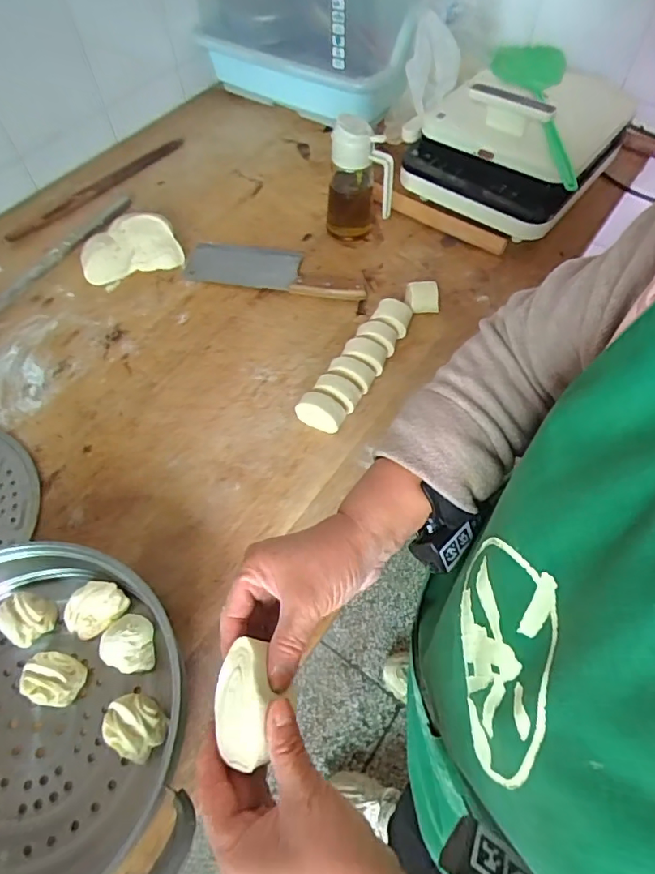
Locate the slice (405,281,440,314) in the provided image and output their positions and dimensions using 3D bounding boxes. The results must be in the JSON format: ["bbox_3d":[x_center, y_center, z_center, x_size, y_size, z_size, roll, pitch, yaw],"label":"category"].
[{"bbox_3d":[0.145,-0.212,0.765,0.049,0.025,0.046,-10,59,-4],"label":"slice"}]

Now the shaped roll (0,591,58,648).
[{"bbox_3d":[-0.319,0.191,0.531,0.052,0.037,0.049,-1,58,1],"label":"shaped roll"}]

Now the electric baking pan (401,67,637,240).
[{"bbox_3d":[0.324,-0.519,0.860,0.287,0.131,0.332,31,64,19],"label":"electric baking pan"}]

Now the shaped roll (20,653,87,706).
[{"bbox_3d":[-0.270,0.240,0.500,0.052,0.033,0.045,4,59,4],"label":"shaped roll"}]

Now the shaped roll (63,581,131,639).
[{"bbox_3d":[-0.246,0.181,0.534,0.039,0.040,0.059,38,67,22],"label":"shaped roll"}]

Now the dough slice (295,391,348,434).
[{"bbox_3d":[-0.009,-0.034,0.661,0.065,0.039,0.040,29,63,18],"label":"dough slice"}]

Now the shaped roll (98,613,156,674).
[{"bbox_3d":[-0.204,0.212,0.516,0.049,0.031,0.054,-9,58,-4],"label":"shaped roll"}]

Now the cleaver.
[{"bbox_3d":[-0.086,-0.277,0.820,0.303,0.019,0.100,11,59,9],"label":"cleaver"}]

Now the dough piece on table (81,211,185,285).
[{"bbox_3d":[-0.327,-0.317,0.827,0.153,0.054,0.085,-18,59,-9],"label":"dough piece on table"}]

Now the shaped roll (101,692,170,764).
[{"bbox_3d":[-0.181,0.273,0.478,0.056,0.035,0.047,39,67,23],"label":"shaped roll"}]

